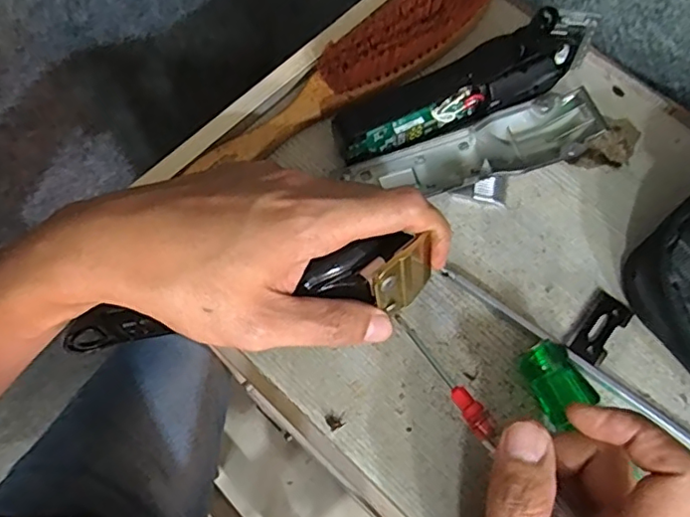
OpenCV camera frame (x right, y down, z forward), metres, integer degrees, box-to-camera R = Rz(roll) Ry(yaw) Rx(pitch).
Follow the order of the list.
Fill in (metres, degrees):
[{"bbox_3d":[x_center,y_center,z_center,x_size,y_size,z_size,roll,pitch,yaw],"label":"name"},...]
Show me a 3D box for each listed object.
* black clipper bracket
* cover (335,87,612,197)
[{"bbox_3d":[0.141,0.039,0.320,0.020,0.004,0.042,38,72,12],"label":"black clipper bracket"},{"bbox_3d":[0.078,-0.062,0.344,0.145,0.029,0.041,-17,70,-9],"label":"cover"}]

